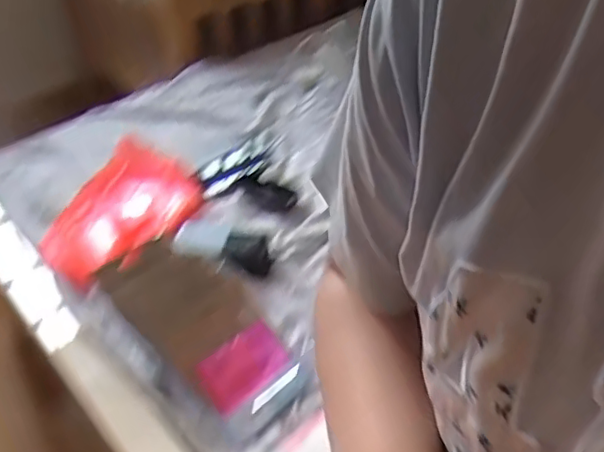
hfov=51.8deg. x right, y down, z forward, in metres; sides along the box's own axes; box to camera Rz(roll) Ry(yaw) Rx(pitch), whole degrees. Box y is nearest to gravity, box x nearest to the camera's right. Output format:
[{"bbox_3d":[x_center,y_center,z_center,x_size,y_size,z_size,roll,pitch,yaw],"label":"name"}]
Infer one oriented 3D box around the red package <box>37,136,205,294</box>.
[{"bbox_3d":[-0.262,-0.026,0.910,0.147,0.079,0.252,19,44,26],"label":"red package"}]

